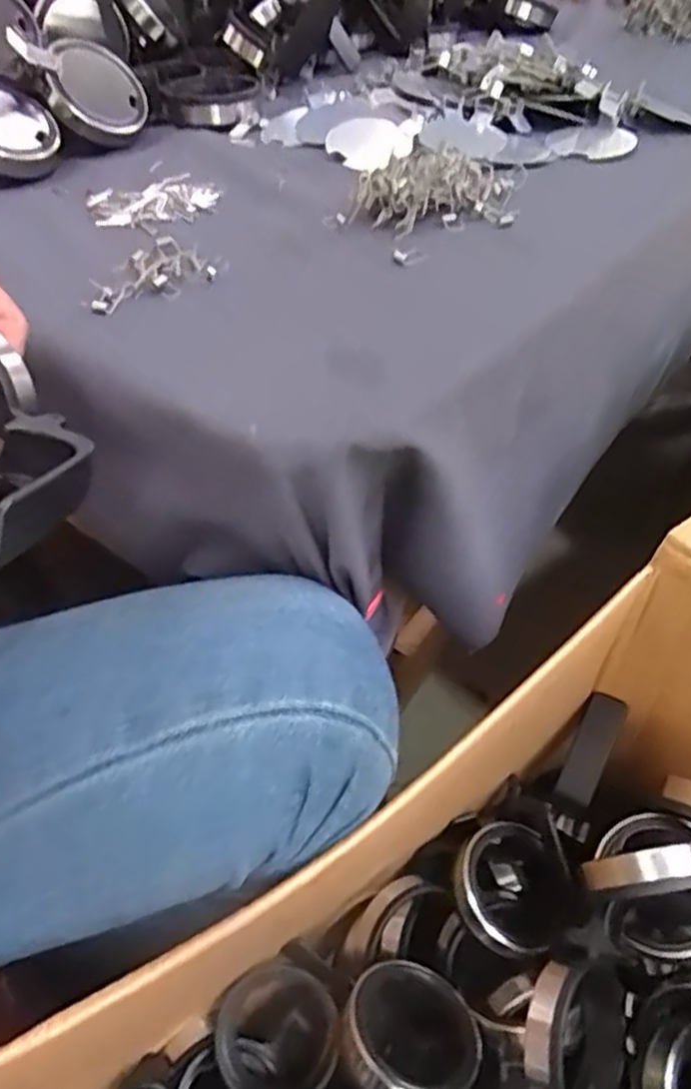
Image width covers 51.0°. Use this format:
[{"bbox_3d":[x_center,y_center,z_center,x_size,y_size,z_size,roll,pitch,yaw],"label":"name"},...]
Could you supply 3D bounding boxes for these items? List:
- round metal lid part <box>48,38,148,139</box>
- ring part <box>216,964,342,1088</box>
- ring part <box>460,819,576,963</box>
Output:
[{"bbox_3d":[-0.180,-0.326,0.515,0.020,0.065,0.077,-27,15,46],"label":"round metal lid part"},{"bbox_3d":[-0.039,0.285,0.420,0.074,0.014,0.069,-3,45,3],"label":"ring part"},{"bbox_3d":[0.098,0.197,0.419,0.066,0.021,0.071,-3,45,3],"label":"ring part"}]

